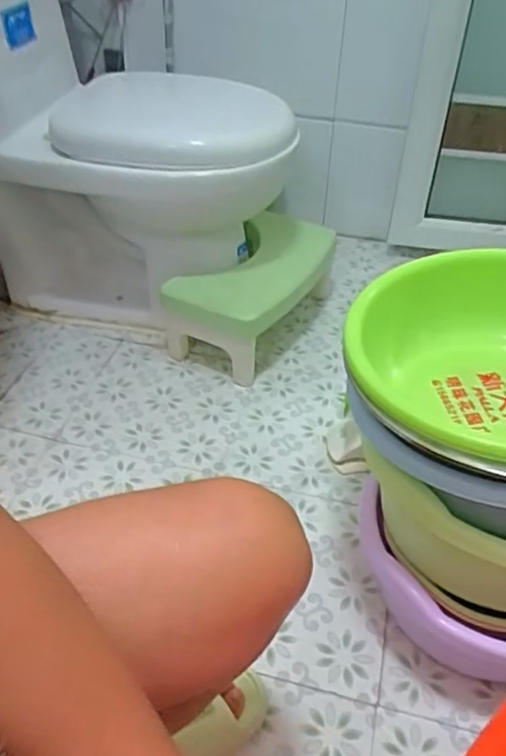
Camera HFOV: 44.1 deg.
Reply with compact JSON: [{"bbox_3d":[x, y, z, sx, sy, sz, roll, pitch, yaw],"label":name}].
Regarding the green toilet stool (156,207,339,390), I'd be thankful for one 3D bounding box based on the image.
[{"bbox_3d":[0.004,-0.180,1.296,0.255,0.194,0.375,24,46,25],"label":"green toilet stool"}]

